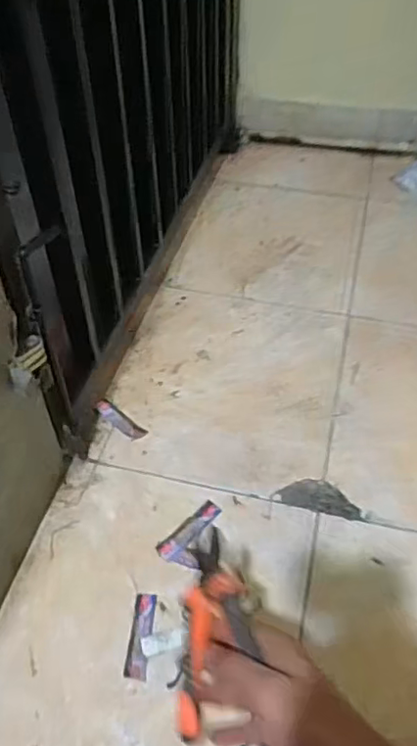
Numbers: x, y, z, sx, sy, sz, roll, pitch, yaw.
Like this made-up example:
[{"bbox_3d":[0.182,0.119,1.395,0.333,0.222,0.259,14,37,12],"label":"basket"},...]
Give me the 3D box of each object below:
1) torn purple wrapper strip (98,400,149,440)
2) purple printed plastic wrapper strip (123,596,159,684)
[{"bbox_3d":[-0.132,0.070,0.888,0.091,0.006,0.026,33,56,27],"label":"torn purple wrapper strip"},{"bbox_3d":[-0.076,0.298,0.674,0.025,0.005,0.092,4,48,3],"label":"purple printed plastic wrapper strip"}]

